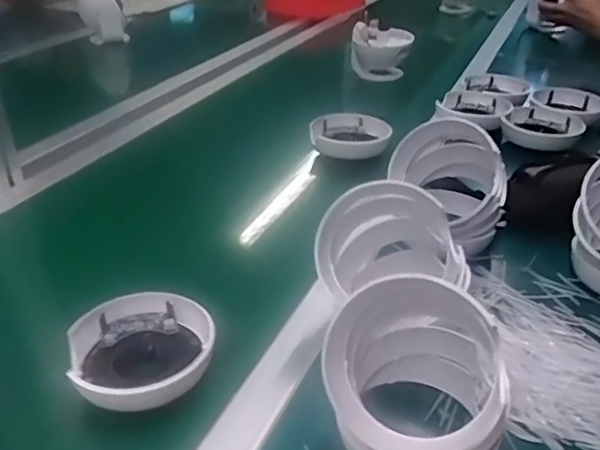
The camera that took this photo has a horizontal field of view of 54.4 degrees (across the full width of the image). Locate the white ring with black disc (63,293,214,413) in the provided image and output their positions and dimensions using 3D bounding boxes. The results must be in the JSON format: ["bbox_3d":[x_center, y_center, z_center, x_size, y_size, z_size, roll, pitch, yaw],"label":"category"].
[{"bbox_3d":[-0.131,0.105,0.485,0.114,0.033,0.113,-1,33,1],"label":"white ring with black disc"}]

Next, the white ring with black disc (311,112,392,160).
[{"bbox_3d":[0.074,-0.133,0.875,0.116,0.039,0.121,-1,33,1],"label":"white ring with black disc"}]

